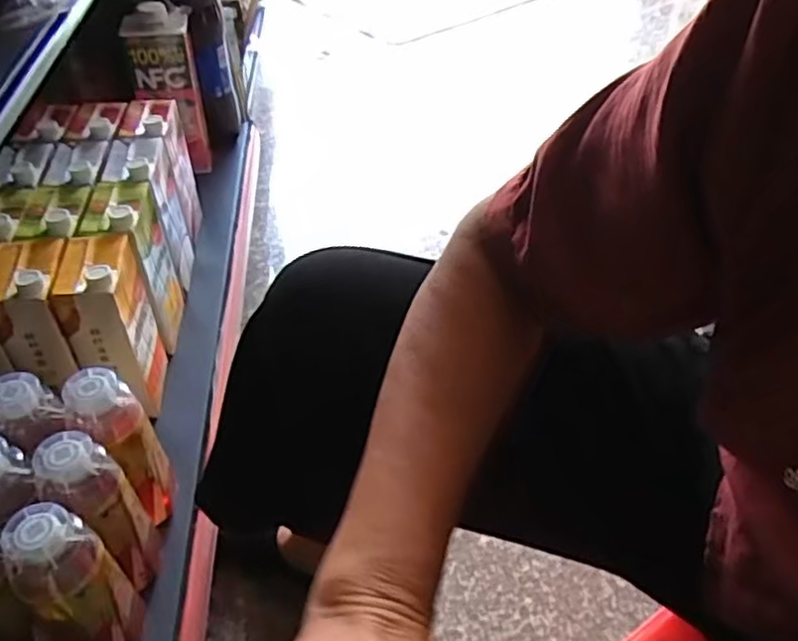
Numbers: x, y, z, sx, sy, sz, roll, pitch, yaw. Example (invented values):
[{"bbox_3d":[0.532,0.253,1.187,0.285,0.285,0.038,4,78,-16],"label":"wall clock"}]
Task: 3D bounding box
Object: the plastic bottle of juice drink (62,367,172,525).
[{"bbox_3d":[-0.255,0.123,0.644,0.064,0.173,0.066,-24,50,-25],"label":"plastic bottle of juice drink"}]

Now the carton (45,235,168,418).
[{"bbox_3d":[-0.307,0.006,0.739,0.070,0.187,0.099,-3,44,-6],"label":"carton"}]

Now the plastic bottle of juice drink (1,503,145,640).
[{"bbox_3d":[-0.255,0.221,0.547,0.070,0.179,0.064,1,44,-1],"label":"plastic bottle of juice drink"}]

